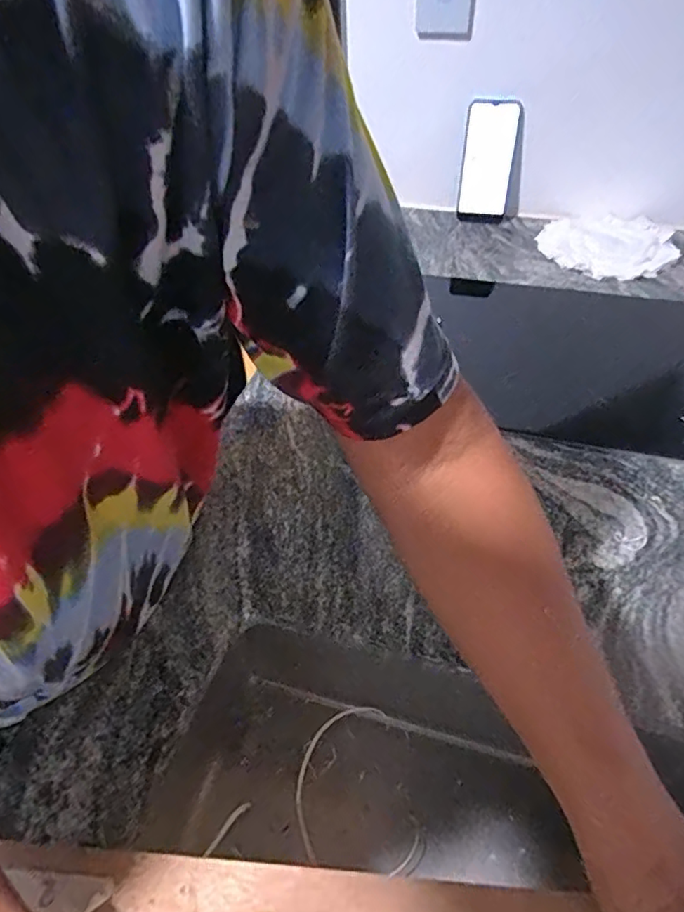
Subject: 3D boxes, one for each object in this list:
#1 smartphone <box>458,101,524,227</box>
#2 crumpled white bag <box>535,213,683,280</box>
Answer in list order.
[{"bbox_3d":[0.221,-0.445,0.823,0.078,0.166,0.012,23,45,26],"label":"smartphone"},{"bbox_3d":[0.392,-0.306,0.780,0.192,0.018,0.175,-5,46,-2],"label":"crumpled white bag"}]

